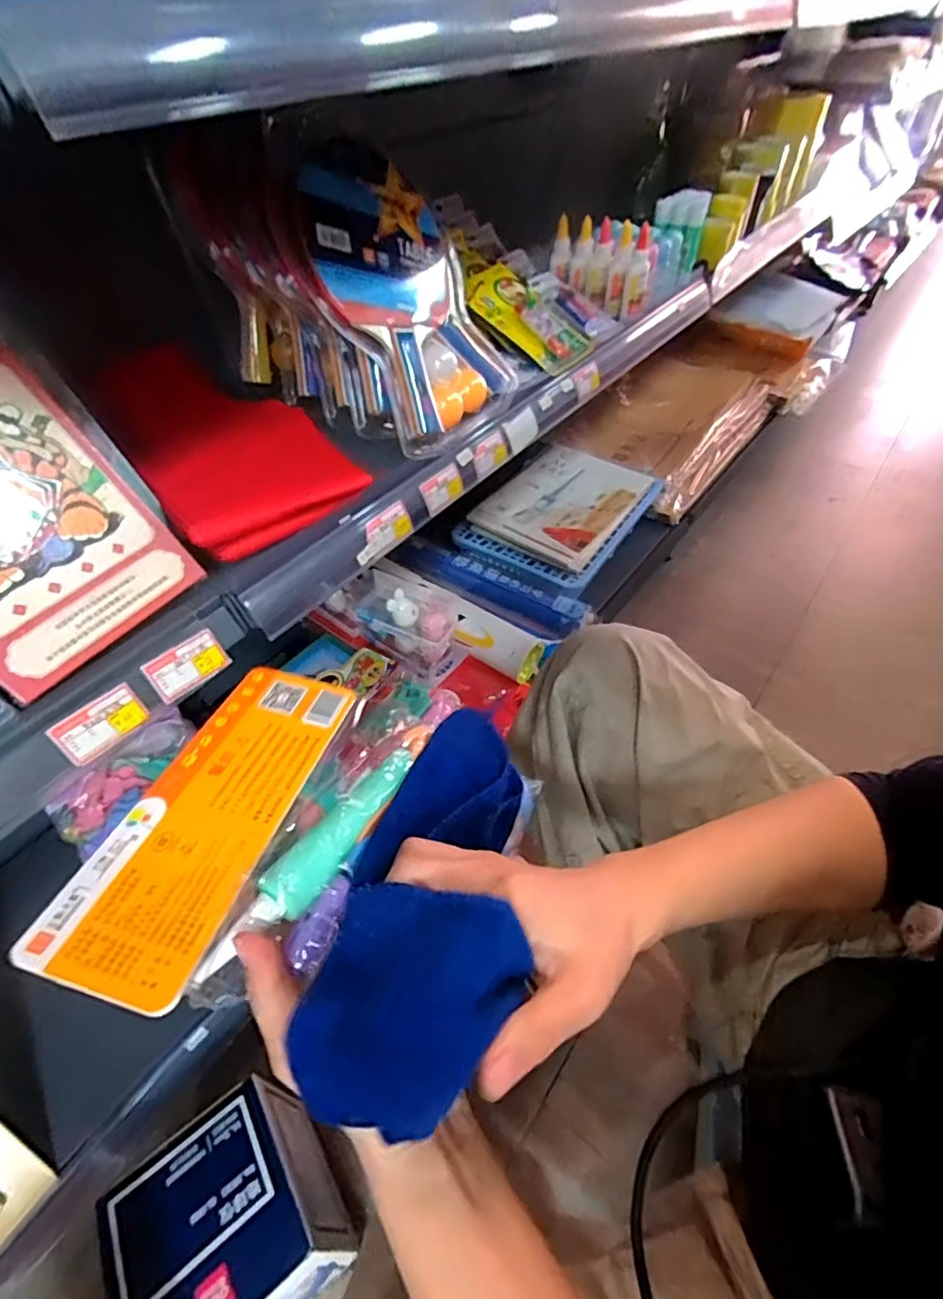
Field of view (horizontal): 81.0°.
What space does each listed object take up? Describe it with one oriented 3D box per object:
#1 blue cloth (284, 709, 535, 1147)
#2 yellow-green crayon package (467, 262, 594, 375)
[{"bbox_3d":[-0.012,0.108,0.291,0.082,0.047,0.224,7,24,6],"label":"blue cloth"},{"bbox_3d":[0.069,-0.406,0.675,0.159,0.008,0.104,41,59,4],"label":"yellow-green crayon package"}]

